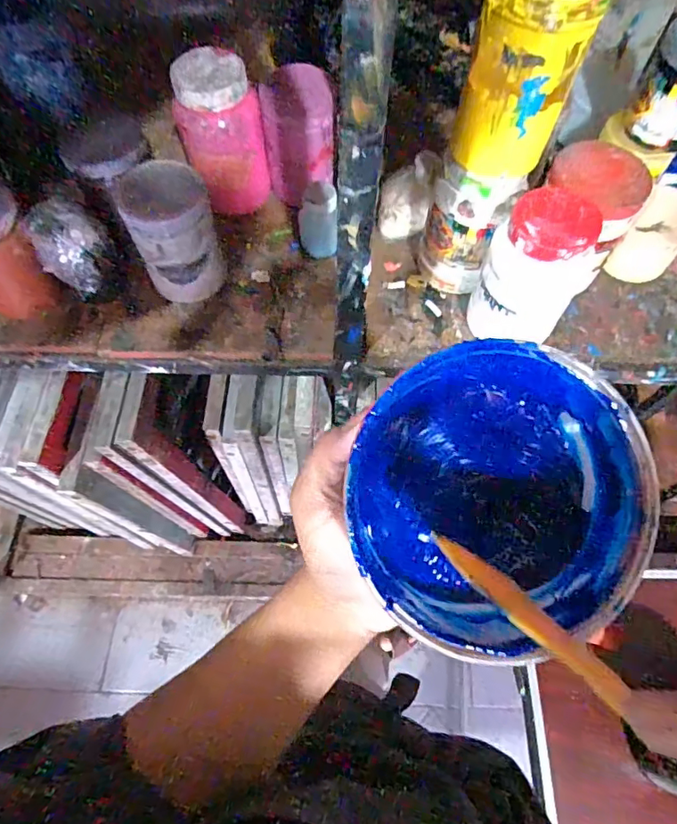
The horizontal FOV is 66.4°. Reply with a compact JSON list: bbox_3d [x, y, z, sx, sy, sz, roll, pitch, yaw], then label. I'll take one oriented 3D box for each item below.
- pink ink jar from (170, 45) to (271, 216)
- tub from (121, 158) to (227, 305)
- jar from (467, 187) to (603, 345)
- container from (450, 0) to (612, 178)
[{"bbox_3d":[-0.136,-0.333,0.631,0.099,0.162,0.083,-11,66,-6],"label":"pink ink jar"},{"bbox_3d":[-0.181,-0.198,0.583,0.084,0.147,0.087,0,65,-1],"label":"tub"},{"bbox_3d":[0.208,-0.147,0.553,0.093,0.163,0.094,0,65,-1],"label":"jar"},{"bbox_3d":[0.159,-0.297,0.448,0.089,0.143,0.094,9,65,3],"label":"container"}]

